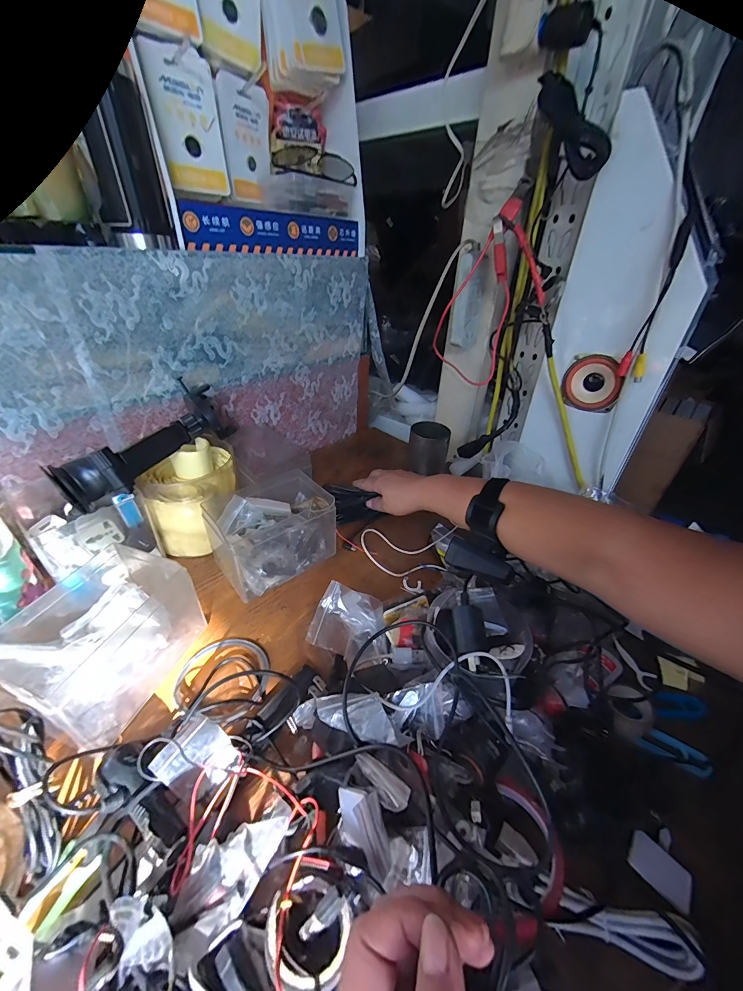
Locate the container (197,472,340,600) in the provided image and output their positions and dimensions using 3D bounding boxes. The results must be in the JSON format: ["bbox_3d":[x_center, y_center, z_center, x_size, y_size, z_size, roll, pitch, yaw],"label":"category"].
[{"bbox_3d":[-0.131,0.041,0.464,0.140,0.090,0.122,-24,43,-35],"label":"container"}]

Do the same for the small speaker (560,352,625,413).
[{"bbox_3d":[0.313,-0.160,0.506,0.028,0.074,0.075,-23,42,-33],"label":"small speaker"}]

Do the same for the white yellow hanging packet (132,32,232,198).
[{"bbox_3d":[-0.221,-0.452,0.438,0.017,0.129,0.086,23,41,32],"label":"white yellow hanging packet"}]

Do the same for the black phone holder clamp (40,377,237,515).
[{"bbox_3d":[-0.258,-0.057,0.414,0.065,0.070,0.191,24,52,27],"label":"black phone holder clamp"}]

